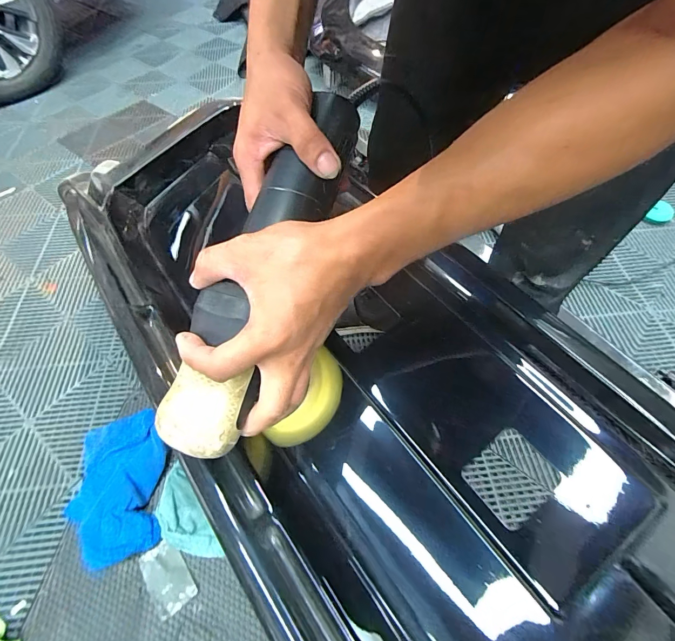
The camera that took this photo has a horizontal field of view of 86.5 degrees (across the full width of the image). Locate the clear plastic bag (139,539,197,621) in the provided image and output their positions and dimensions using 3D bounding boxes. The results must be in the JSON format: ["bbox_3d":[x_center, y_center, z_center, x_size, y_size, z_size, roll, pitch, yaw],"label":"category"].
[{"bbox_3d":[-0.305,0.456,0.639,0.068,0.007,0.110,-35,65,-20],"label":"clear plastic bag"}]

